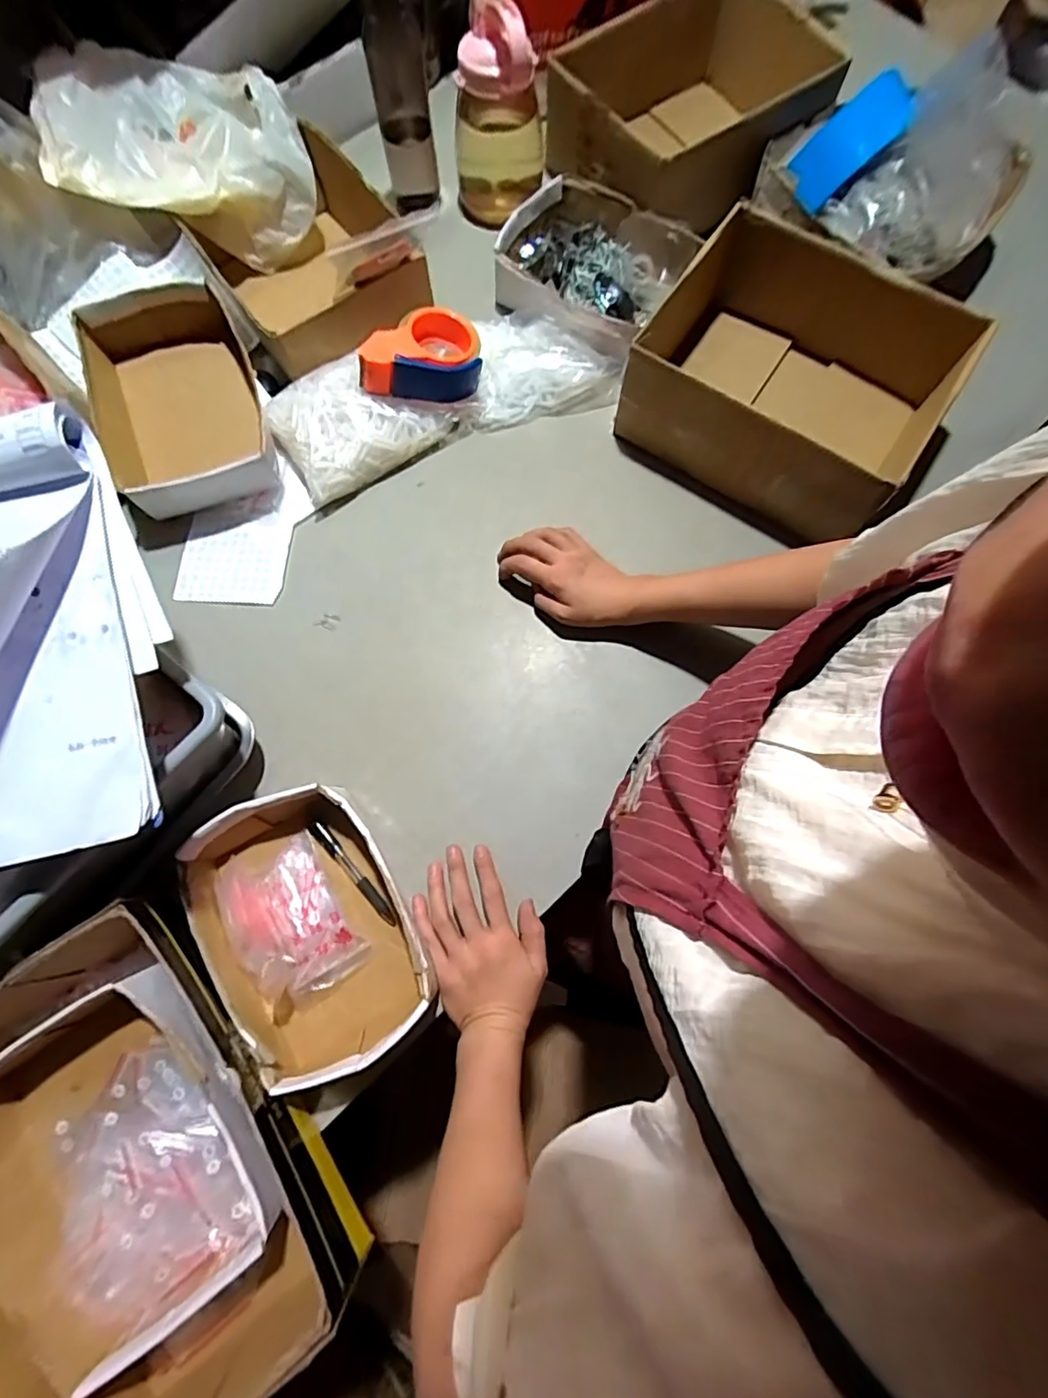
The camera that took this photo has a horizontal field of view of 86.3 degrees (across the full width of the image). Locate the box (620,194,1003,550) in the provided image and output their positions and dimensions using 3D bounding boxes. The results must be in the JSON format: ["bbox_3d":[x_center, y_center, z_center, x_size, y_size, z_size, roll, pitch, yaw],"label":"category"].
[{"bbox_3d":[0.312,-0.362,0.655,0.321,0.137,0.281,34,78,9],"label":"box"}]

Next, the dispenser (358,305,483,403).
[{"bbox_3d":[-0.123,-0.409,0.661,0.141,0.056,0.095,-2,76,-21],"label":"dispenser"}]

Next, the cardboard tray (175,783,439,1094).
[{"bbox_3d":[-0.196,0.208,0.518,0.169,0.069,0.238,-27,76,-6],"label":"cardboard tray"}]

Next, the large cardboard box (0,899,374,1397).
[{"bbox_3d":[-0.315,0.371,0.451,0.242,0.101,0.353,-32,77,-8],"label":"large cardboard box"}]

